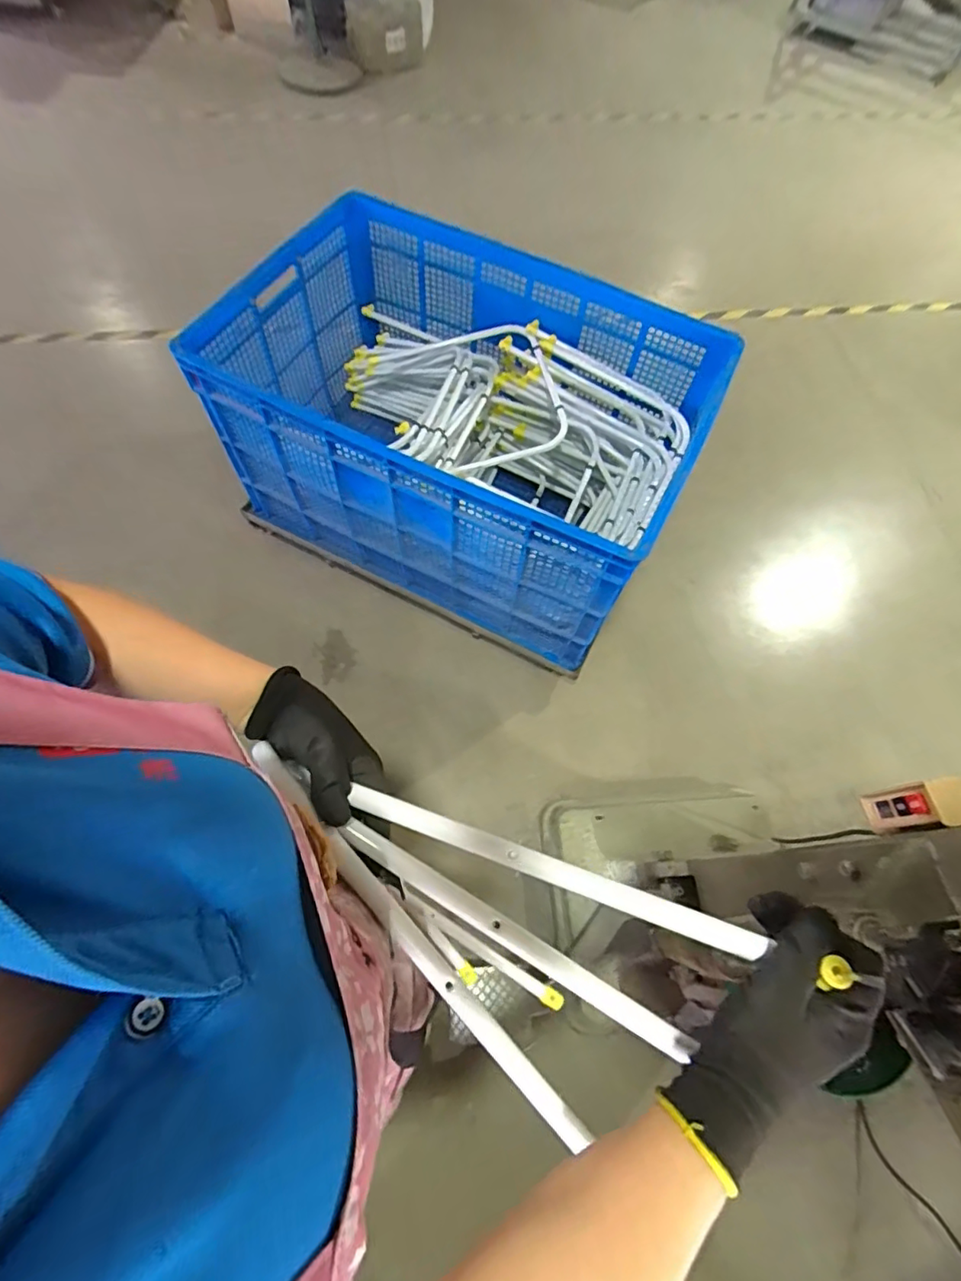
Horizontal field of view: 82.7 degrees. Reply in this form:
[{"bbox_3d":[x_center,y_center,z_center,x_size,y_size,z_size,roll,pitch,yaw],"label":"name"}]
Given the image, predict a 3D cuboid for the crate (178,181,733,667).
[{"bbox_3d":[-0.052,-0.513,1.406,1.056,0.618,0.703,23,67,7],"label":"crate"}]

